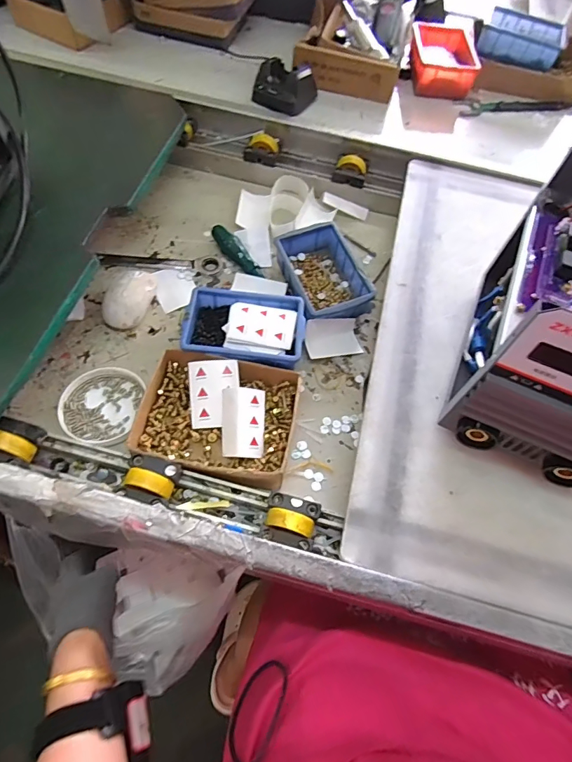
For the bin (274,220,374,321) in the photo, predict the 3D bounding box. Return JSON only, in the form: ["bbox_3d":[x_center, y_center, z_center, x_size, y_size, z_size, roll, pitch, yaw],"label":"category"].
[{"bbox_3d":[0.049,-0.150,0.607,0.101,0.049,0.142,-19,64,-14],"label":"bin"}]

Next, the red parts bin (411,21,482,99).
[{"bbox_3d":[0.269,-0.554,0.758,0.107,0.050,0.151,8,61,0],"label":"red parts bin"}]

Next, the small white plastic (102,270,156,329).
[{"bbox_3d":[-0.211,-0.114,0.582,0.052,0.028,0.089,11,61,2],"label":"small white plastic"}]

